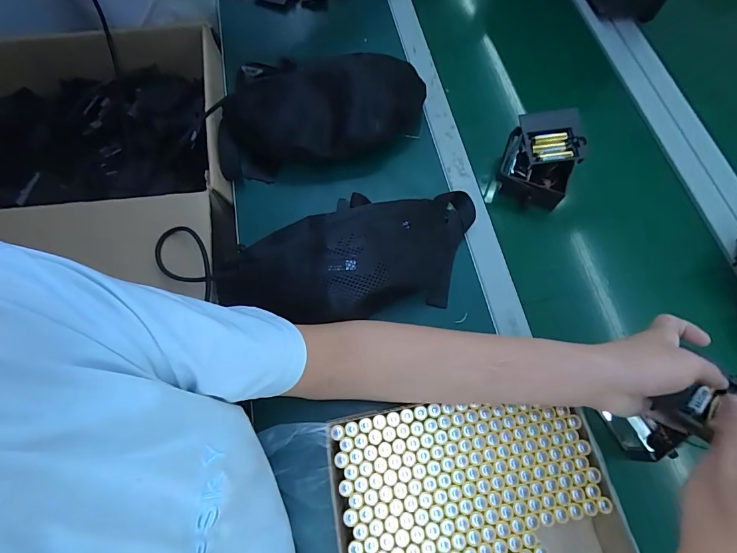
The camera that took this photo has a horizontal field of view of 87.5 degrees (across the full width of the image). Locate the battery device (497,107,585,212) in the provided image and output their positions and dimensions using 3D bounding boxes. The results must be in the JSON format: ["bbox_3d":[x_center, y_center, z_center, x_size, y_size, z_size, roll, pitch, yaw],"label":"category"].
[{"bbox_3d":[0.240,-0.167,0.536,0.092,0.066,0.116,23,69,6],"label":"battery device"}]

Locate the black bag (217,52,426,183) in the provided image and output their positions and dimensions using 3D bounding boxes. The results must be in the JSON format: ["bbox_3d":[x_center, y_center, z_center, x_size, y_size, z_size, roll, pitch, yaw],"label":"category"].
[{"bbox_3d":[-0.067,-0.229,0.538,0.289,0.080,0.138,-7,69,-6],"label":"black bag"}]

